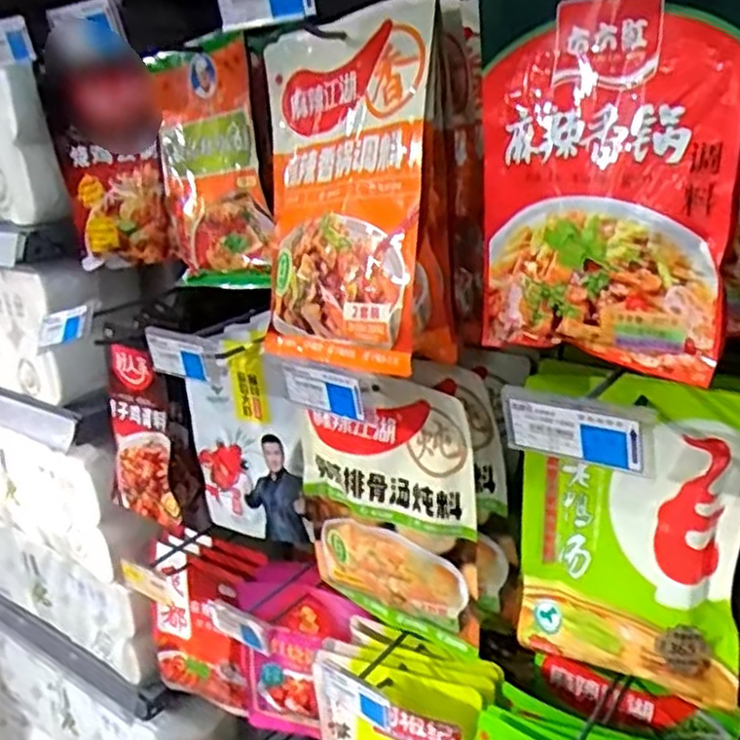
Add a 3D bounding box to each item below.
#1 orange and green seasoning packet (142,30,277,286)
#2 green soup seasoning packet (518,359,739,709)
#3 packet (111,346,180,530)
[{"bbox_3d":[-0.148,-0.202,0.754,0.163,0.237,0.044,8,20,37],"label":"orange and green seasoning packet"},{"bbox_3d":[0.205,0.126,0.596,0.171,0.244,0.023,8,9,36],"label":"green soup seasoning packet"},{"bbox_3d":[-0.273,0.088,0.922,0.115,0.217,0.034,17,23,36],"label":"packet"}]

